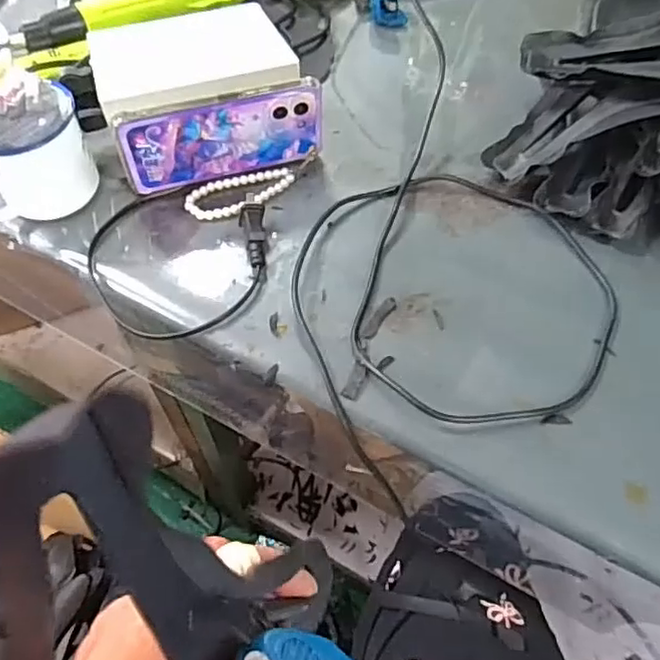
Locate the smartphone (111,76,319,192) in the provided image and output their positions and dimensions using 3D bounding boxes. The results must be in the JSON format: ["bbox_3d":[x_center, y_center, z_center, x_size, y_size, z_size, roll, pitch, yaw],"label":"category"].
[{"bbox_3d":[-0.086,-0.158,0.528,0.164,0.076,0.015,-16,60,-9],"label":"smartphone"}]

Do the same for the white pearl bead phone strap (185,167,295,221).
[{"bbox_3d":[-0.077,-0.120,0.550,0.094,0.007,0.044,-29,63,-16],"label":"white pearl bead phone strap"}]

